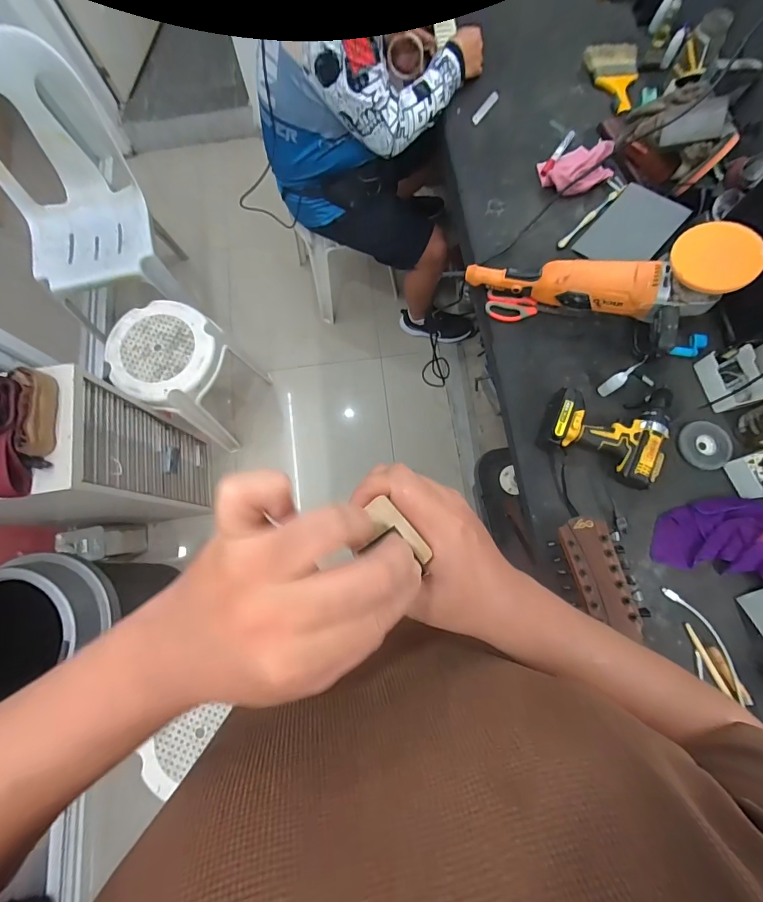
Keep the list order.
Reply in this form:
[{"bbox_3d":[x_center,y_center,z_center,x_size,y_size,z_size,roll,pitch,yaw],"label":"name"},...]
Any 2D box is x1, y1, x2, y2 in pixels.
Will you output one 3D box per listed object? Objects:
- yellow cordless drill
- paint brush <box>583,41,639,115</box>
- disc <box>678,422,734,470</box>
[{"bbox_3d":[0.416,-0.057,0.736,0.202,0.061,0.199,20,77,6],"label":"yellow cordless drill"},{"bbox_3d":[0.545,-0.878,0.954,0.109,0.022,0.219,0,78,16],"label":"paint brush"},{"bbox_3d":[0.599,-0.012,0.747,0.082,0.010,0.090,0,76,1],"label":"disc"}]

